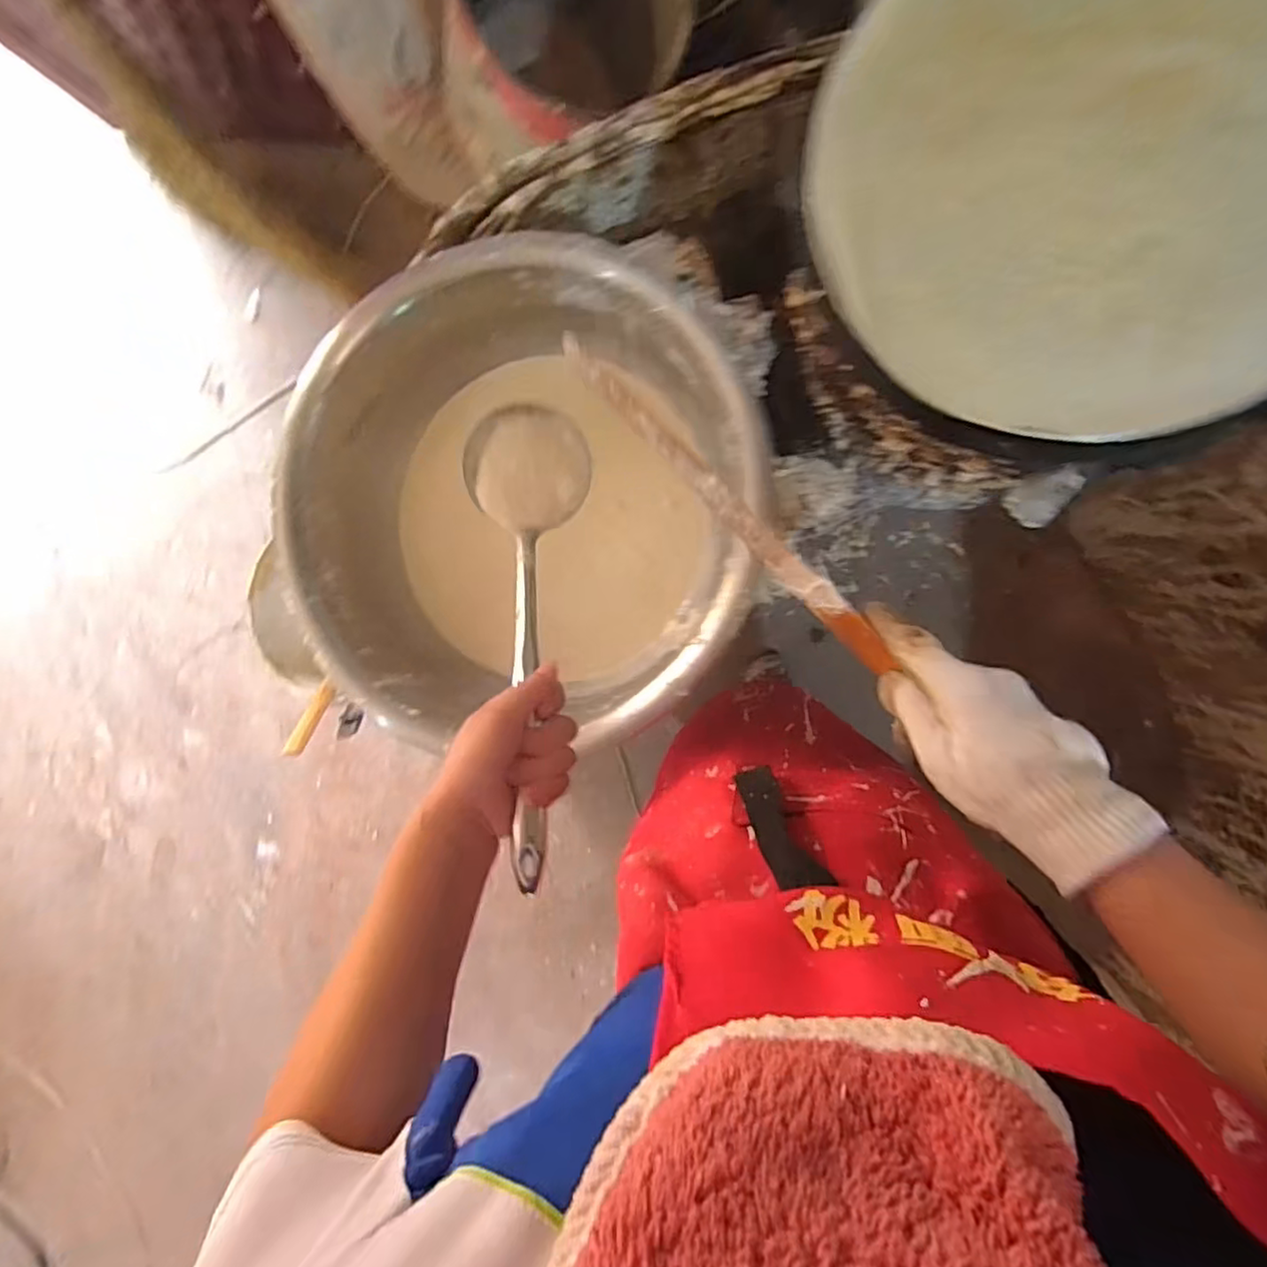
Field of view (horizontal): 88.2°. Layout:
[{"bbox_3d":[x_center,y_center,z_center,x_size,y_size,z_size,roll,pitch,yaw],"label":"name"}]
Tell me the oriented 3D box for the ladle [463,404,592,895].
[{"bbox_3d":[-0.074,-0.003,0.462,0.087,0.063,0.333,-6,72,10],"label":"ladle"}]

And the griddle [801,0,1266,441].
[{"bbox_3d":[0.311,-0.309,0.431,0.376,0.054,0.325,17,93,9],"label":"griddle"}]

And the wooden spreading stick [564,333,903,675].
[{"bbox_3d":[0.054,-0.097,0.445,0.020,0.020,0.321,-43,75,7],"label":"wooden spreading stick"}]

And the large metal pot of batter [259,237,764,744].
[{"bbox_3d":[-0.110,-0.149,0.715,0.478,0.187,0.460,0,90,10],"label":"large metal pot of batter"}]

